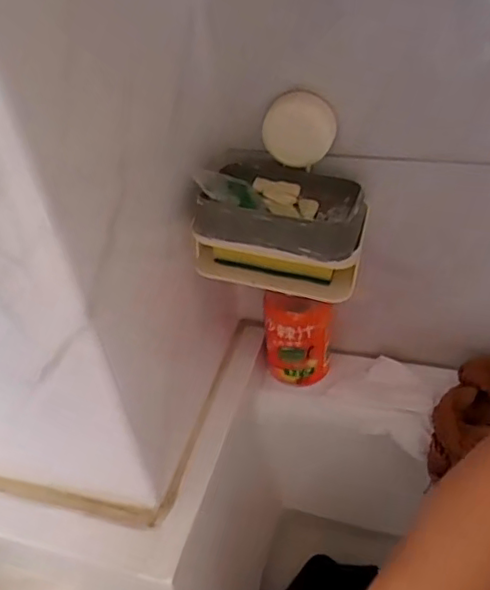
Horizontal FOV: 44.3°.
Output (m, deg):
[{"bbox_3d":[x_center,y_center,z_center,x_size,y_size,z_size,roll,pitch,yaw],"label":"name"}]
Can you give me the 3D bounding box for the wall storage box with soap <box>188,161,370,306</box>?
[{"bbox_3d":[0.029,-0.052,0.475,0.130,0.080,0.084,11,44,20],"label":"wall storage box with soap"}]

